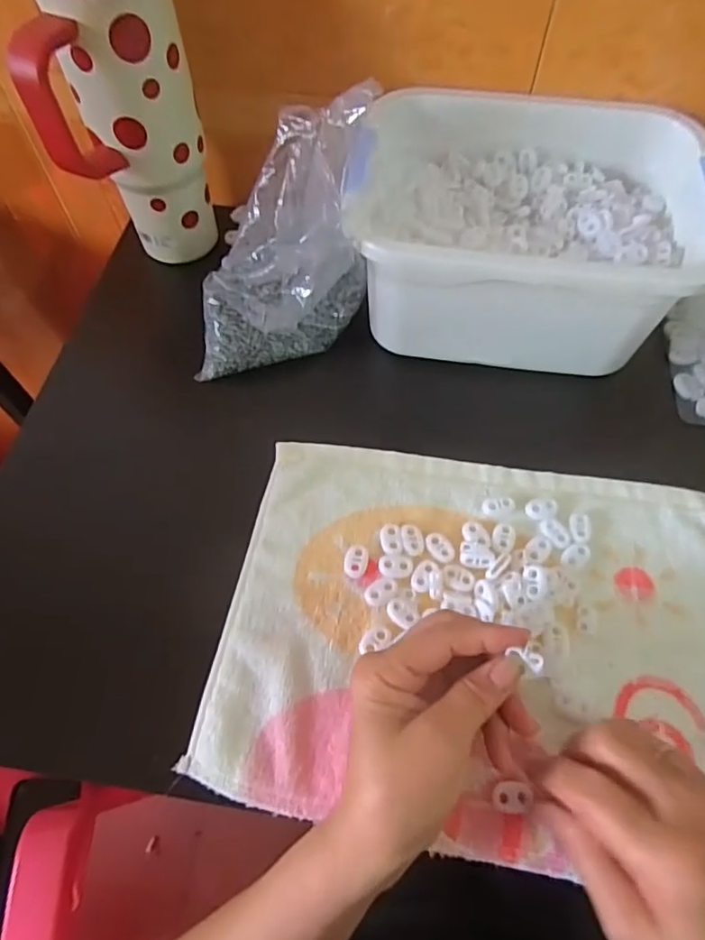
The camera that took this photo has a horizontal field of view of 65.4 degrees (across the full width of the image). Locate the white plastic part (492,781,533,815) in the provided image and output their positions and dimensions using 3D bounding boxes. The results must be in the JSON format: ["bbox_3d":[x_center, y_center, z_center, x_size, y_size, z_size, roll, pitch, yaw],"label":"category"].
[{"bbox_3d":[0.087,0.179,0.298,0.021,0.004,0.015,5,63,3],"label":"white plastic part"}]

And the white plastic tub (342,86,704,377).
[{"bbox_3d":[0.129,-0.185,0.425,0.232,0.107,0.184,8,63,4],"label":"white plastic tub"}]

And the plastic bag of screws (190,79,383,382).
[{"bbox_3d":[-0.054,-0.163,0.405,0.139,0.142,0.111,-5,63,-3],"label":"plastic bag of screws"}]

